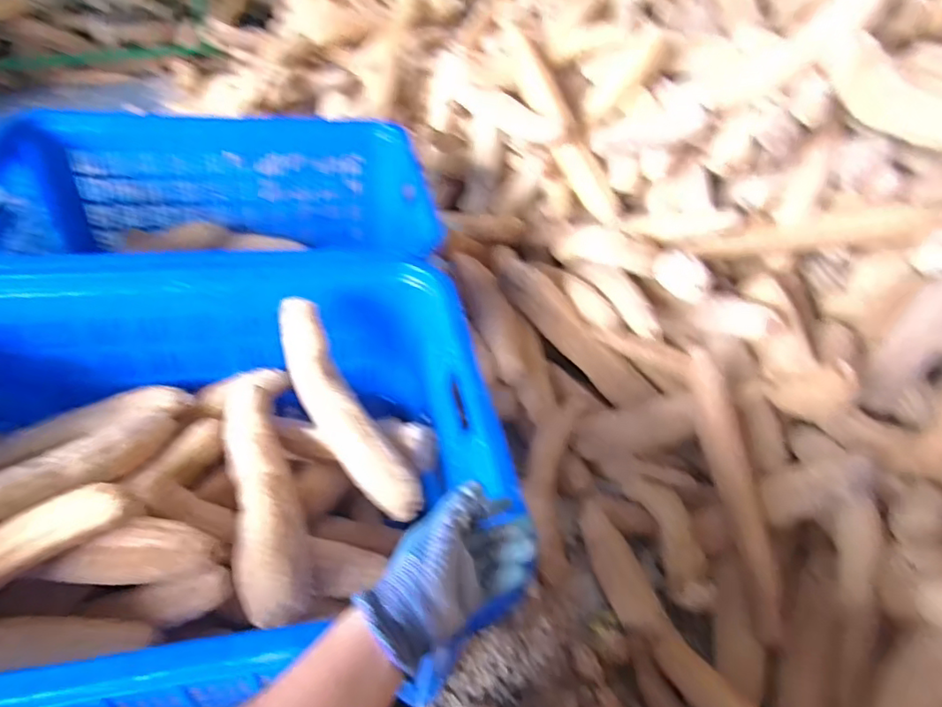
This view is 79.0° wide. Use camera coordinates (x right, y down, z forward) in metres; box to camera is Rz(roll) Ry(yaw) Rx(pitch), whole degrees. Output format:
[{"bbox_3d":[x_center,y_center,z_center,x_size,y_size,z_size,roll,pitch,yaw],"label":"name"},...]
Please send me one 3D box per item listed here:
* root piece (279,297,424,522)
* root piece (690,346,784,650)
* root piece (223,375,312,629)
[{"bbox_3d":[-0.179,0.083,0.794,0.060,0.078,0.333,-27,79,-34],"label":"root piece"},{"bbox_3d":[0.414,0.208,0.887,0.053,0.065,0.438,-4,73,-14],"label":"root piece"},{"bbox_3d":[-0.283,0.176,0.765,0.086,0.066,0.363,-10,43,-21],"label":"root piece"}]

